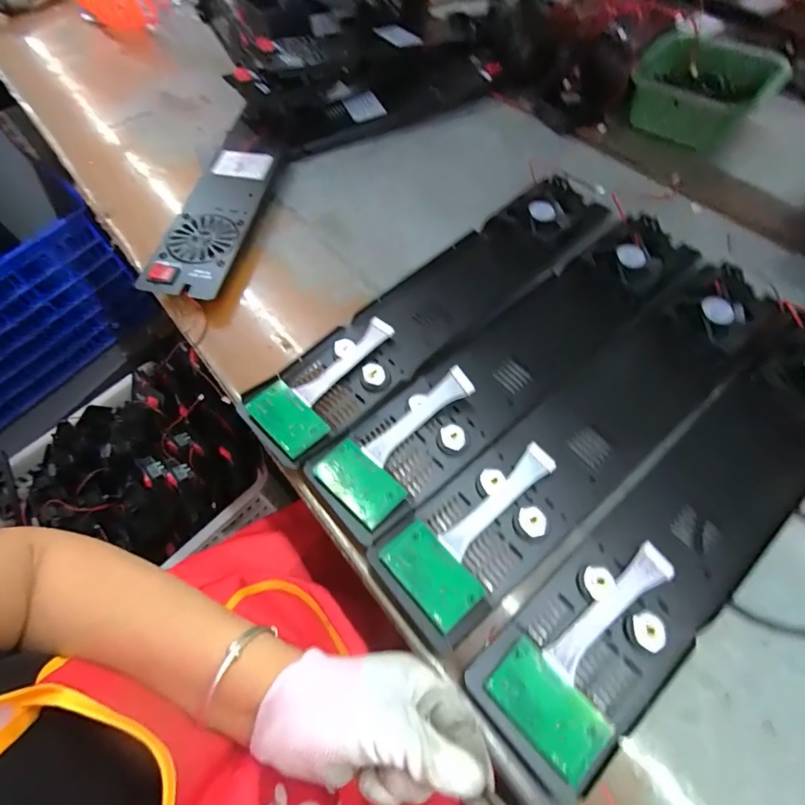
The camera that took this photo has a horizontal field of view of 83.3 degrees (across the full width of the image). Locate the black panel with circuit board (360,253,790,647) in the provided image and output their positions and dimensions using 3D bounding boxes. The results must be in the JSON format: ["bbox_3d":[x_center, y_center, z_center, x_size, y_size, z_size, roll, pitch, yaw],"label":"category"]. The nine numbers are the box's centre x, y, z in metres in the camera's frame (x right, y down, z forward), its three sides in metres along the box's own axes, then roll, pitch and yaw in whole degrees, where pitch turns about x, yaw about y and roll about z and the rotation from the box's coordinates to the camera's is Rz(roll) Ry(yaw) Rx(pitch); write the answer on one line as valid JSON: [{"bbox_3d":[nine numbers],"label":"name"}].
[{"bbox_3d":[0.176,0.017,0.410,0.463,0.024,0.100,-37,66,-17],"label":"black panel with circuit board"}]

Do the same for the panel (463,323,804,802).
[{"bbox_3d":[0.251,0.083,0.367,0.468,0.025,0.098,-38,66,-18],"label":"panel"}]

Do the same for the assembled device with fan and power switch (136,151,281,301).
[{"bbox_3d":[-0.237,-0.237,0.588,0.095,0.030,0.260,8,61,6],"label":"assembled device with fan and power switch"}]

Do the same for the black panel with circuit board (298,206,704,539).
[{"bbox_3d":[0.116,-0.053,0.446,0.462,0.025,0.097,-37,66,-17],"label":"black panel with circuit board"}]

